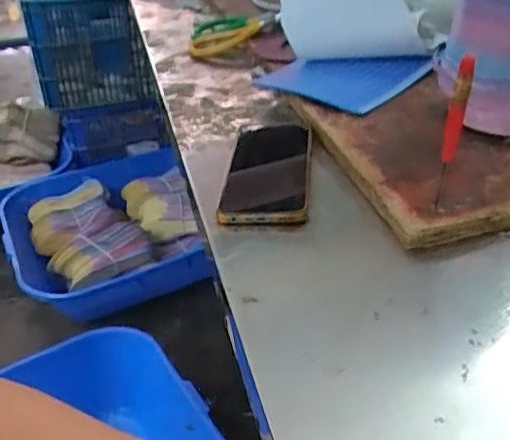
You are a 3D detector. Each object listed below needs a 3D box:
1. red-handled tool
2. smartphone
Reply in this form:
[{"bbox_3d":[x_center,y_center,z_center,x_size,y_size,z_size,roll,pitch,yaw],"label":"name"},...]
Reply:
[{"bbox_3d":[0.135,-0.054,0.407,0.012,0.122,0.012,15,40,25],"label":"red-handled tool"},{"bbox_3d":[0.011,-0.042,0.521,0.072,0.019,0.134,1,35,6],"label":"smartphone"}]

